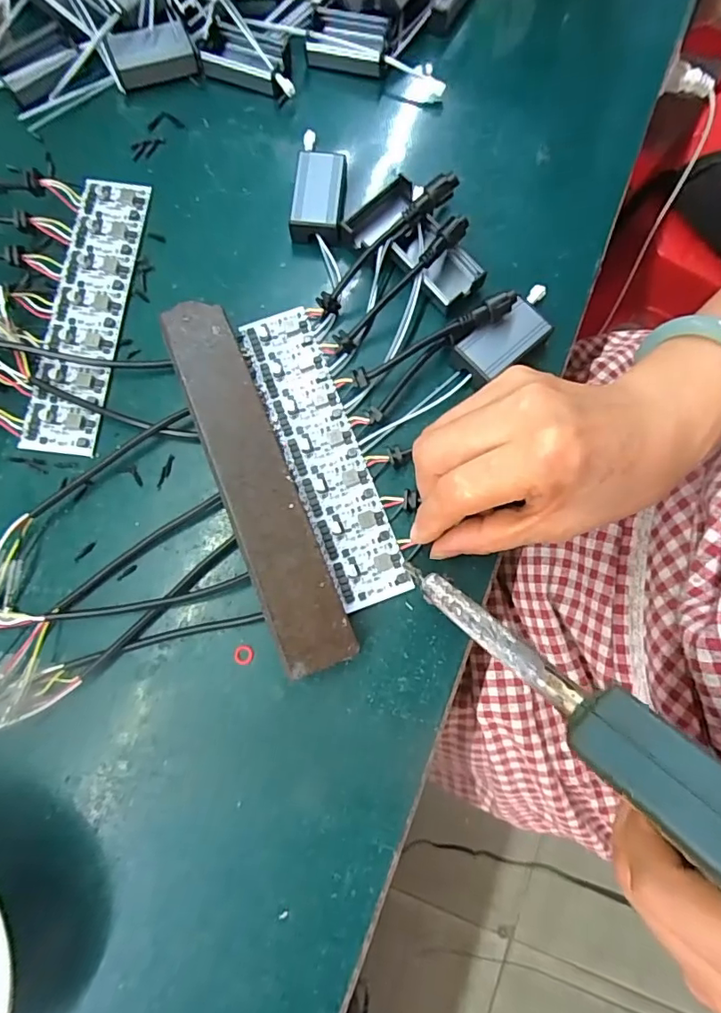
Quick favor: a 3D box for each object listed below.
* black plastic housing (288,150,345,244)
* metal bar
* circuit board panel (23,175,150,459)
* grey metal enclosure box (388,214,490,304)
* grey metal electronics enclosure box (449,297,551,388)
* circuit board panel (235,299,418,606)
[{"bbox_3d":[-0.027,-0.185,0.313,0.032,0.020,0.051,2,77,-1],"label":"black plastic housing"},{"bbox_3d":[-0.052,-0.016,0.263,0.041,0.012,0.197,-18,77,-22],"label":"metal bar"},{"bbox_3d":[-0.158,-0.115,0.301,0.041,0.006,0.172,6,77,0],"label":"circuit board panel"},{"bbox_3d":[0.045,-0.141,0.302,0.028,0.018,0.054,-36,81,-8],"label":"grey metal enclosure box"},{"bbox_3d":[0.079,-0.090,0.292,0.050,0.016,0.028,-35,81,-8],"label":"grey metal electronics enclosure box"},{"bbox_3d":[-0.021,-0.031,0.285,0.039,0.004,0.173,-20,79,-6],"label":"circuit board panel"}]

